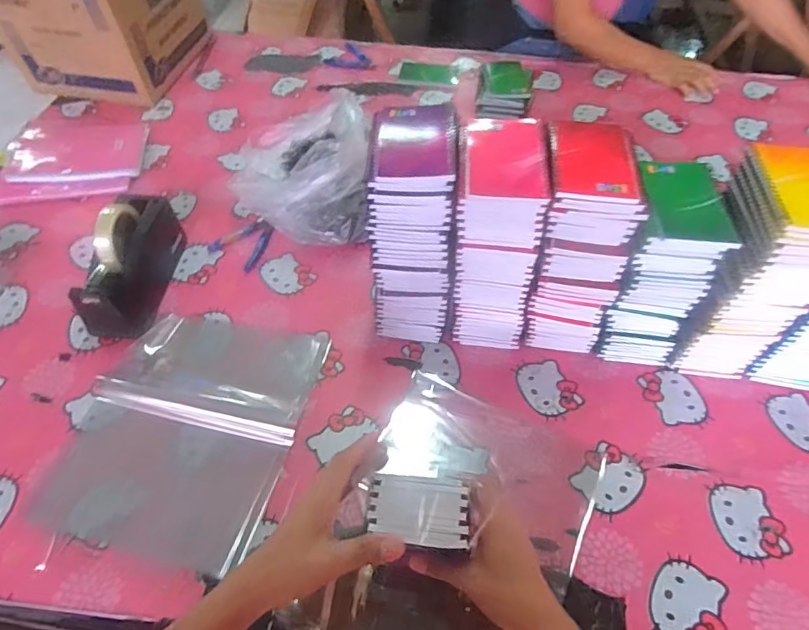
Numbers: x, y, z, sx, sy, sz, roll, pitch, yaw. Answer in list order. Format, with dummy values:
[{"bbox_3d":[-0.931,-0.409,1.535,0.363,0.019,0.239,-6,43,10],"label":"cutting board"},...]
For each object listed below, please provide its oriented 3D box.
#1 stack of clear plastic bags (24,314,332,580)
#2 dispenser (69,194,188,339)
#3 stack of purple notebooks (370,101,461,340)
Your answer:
[{"bbox_3d":[-0.269,0.134,0.637,0.265,0.008,0.307,11,54,8],"label":"stack of clear plastic bags"},{"bbox_3d":[-0.398,-0.080,0.724,0.084,0.122,0.199,6,53,4],"label":"dispenser"},{"bbox_3d":[0.010,-0.104,0.646,0.097,0.282,0.153,2,53,1],"label":"stack of purple notebooks"}]

